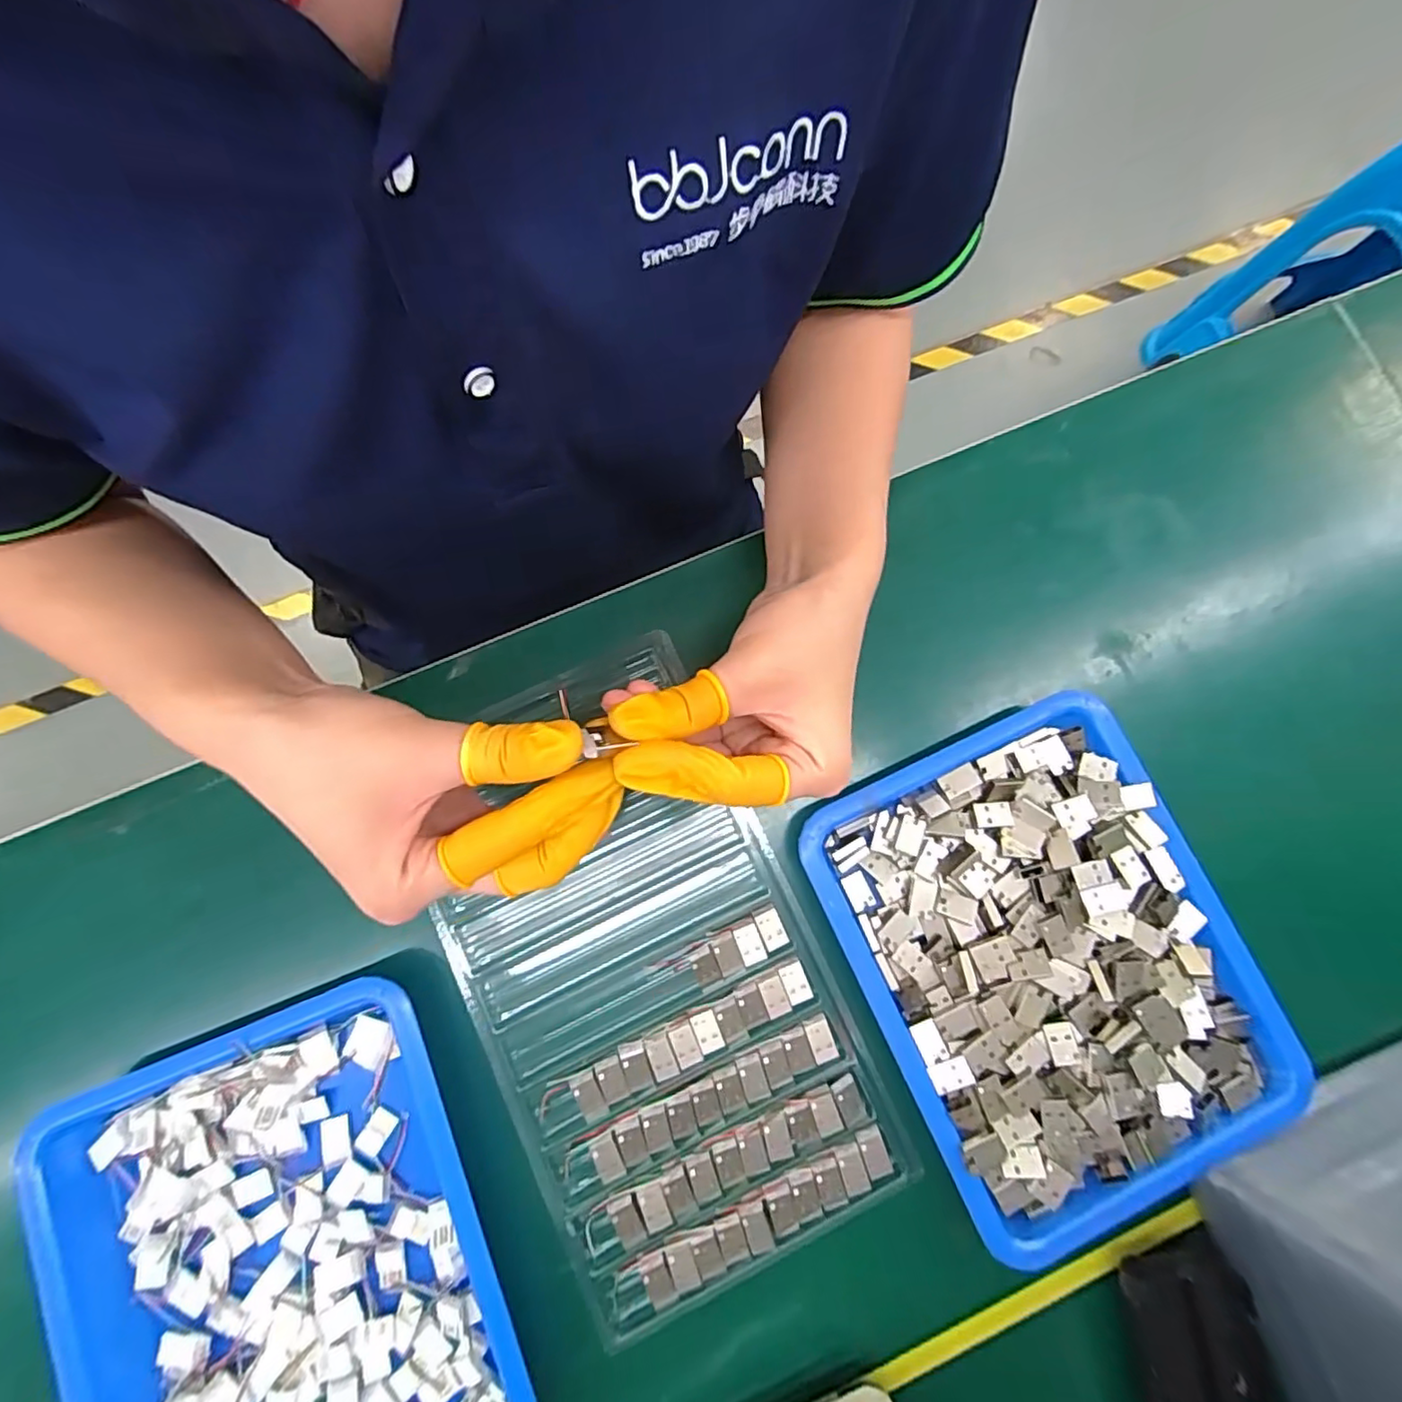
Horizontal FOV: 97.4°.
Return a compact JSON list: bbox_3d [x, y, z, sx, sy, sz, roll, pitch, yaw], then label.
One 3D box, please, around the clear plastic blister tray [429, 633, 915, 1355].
[{"bbox_3d":[-0.033,0.123,0.305,0.157,0.012,0.300,-24,80,-6],"label":"clear plastic blister tray"}]

